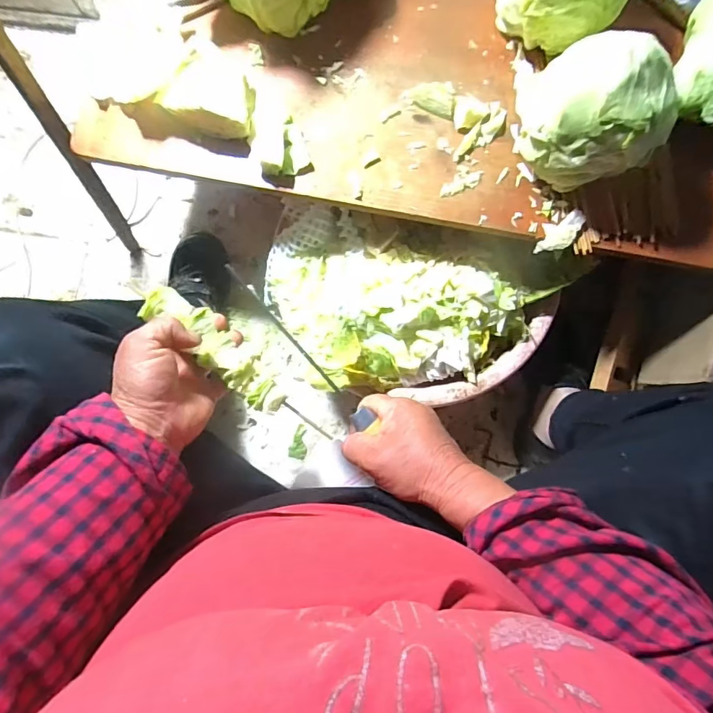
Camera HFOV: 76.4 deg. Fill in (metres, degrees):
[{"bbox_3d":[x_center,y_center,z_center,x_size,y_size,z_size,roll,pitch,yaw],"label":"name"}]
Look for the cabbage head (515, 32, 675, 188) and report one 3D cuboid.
[{"bbox_3d":[0.226,-0.236,0.449,0.124,0.133,0.116,-12,84,-1],"label":"cabbage head"}]

